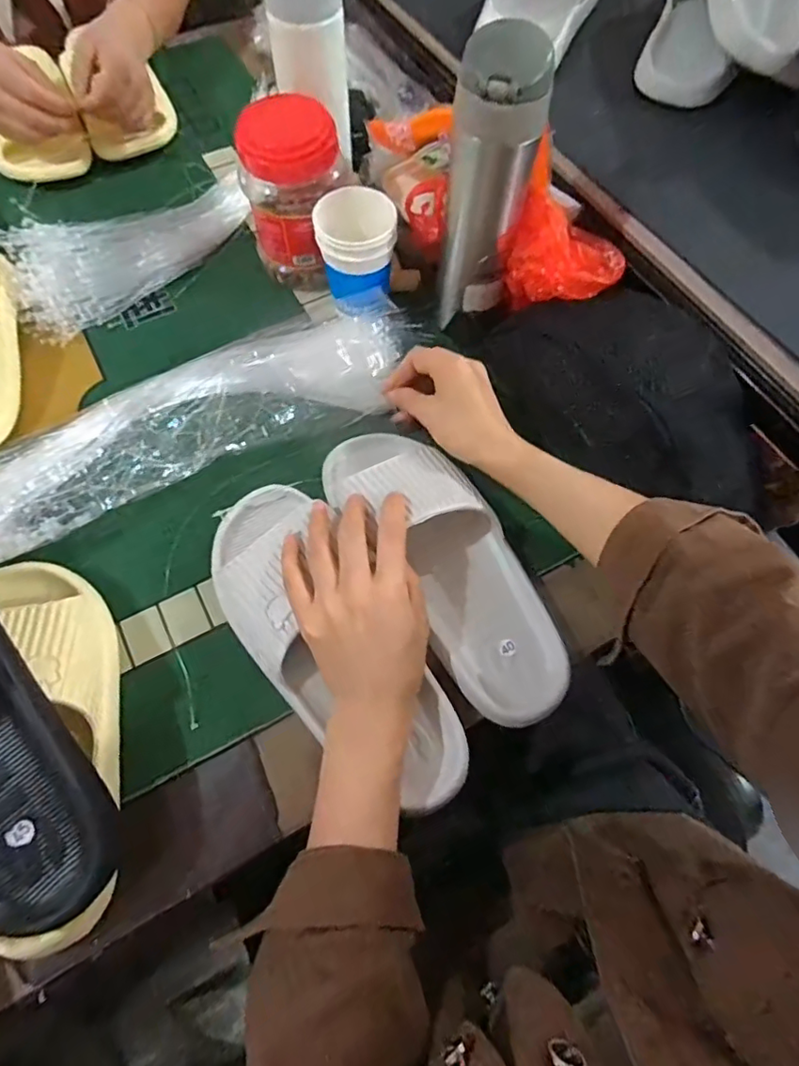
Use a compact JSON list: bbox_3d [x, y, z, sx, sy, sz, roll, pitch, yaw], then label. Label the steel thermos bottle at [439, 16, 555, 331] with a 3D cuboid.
[{"bbox_3d":[0.070,-0.267,0.450,0.063,0.188,0.058,11,66,5],"label":"steel thermos bottle"}]

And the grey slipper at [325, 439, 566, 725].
[{"bbox_3d":[0.034,0.018,0.431,0.095,0.063,0.256,-29,75,-12],"label":"grey slipper"}]

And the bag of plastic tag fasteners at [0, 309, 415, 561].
[{"bbox_3d":[-0.180,-0.101,0.472,0.389,0.054,0.122,-25,68,-12],"label":"bag of plastic tag fasteners"}]

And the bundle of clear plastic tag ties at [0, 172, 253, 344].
[{"bbox_3d":[-0.266,-0.289,0.582,0.251,0.031,0.121,-29,69,-13],"label":"bundle of clear plastic tag ties"}]

